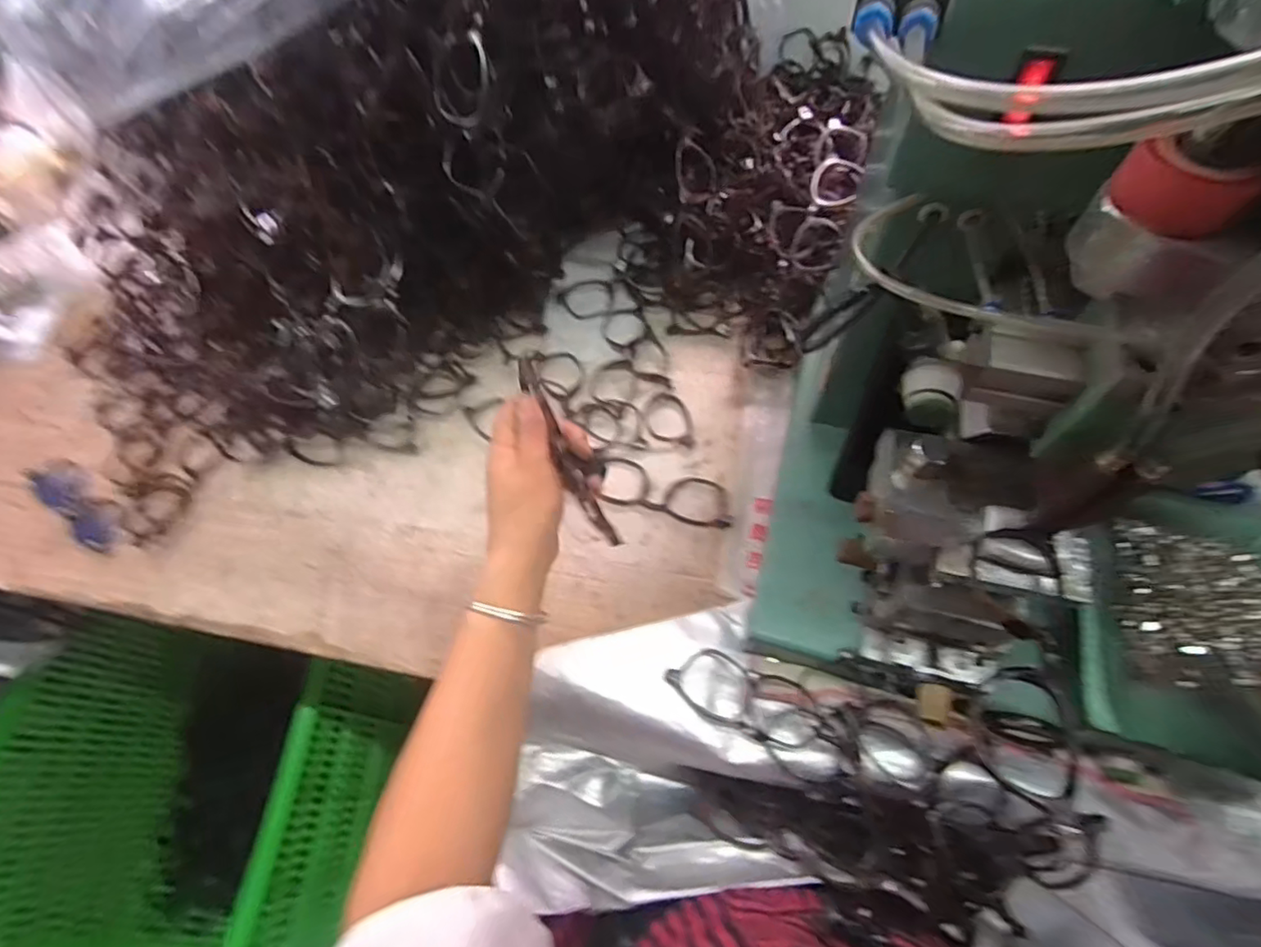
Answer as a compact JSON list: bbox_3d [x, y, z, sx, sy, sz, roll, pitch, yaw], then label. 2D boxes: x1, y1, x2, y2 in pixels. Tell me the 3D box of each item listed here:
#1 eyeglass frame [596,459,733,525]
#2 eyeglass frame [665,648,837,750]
[{"bbox_3d":[0.038,0.017,0.597,0.137,0.010,0.058,11,64,10],"label":"eyeglass frame"},{"bbox_3d":[0.094,0.179,0.465,0.132,0.027,0.052,21,66,15],"label":"eyeglass frame"}]

